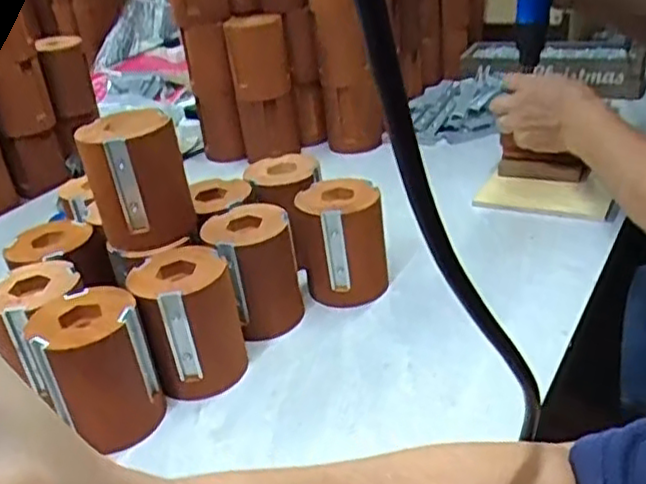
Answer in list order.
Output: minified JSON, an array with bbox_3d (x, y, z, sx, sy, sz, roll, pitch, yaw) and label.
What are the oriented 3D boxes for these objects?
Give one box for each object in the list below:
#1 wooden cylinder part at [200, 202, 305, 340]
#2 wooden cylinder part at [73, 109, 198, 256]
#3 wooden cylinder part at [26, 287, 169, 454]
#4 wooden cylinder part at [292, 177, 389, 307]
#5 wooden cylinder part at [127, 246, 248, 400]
[{"bbox_3d":[-0.060,0.025,0.610,0.076,0.102,0.084,-7,29,-2],"label":"wooden cylinder part"},{"bbox_3d":[-0.155,-0.051,0.572,0.078,0.102,0.075,-12,30,-11],"label":"wooden cylinder part"},{"bbox_3d":[-0.172,0.097,0.517,0.076,0.100,0.075,-24,34,-28],"label":"wooden cylinder part"},{"bbox_3d":[0.017,-0.002,0.633,0.081,0.107,0.066,-5,29,2],"label":"wooden cylinder part"},{"bbox_3d":[-0.107,0.066,0.557,0.079,0.101,0.070,-12,30,-11],"label":"wooden cylinder part"}]

